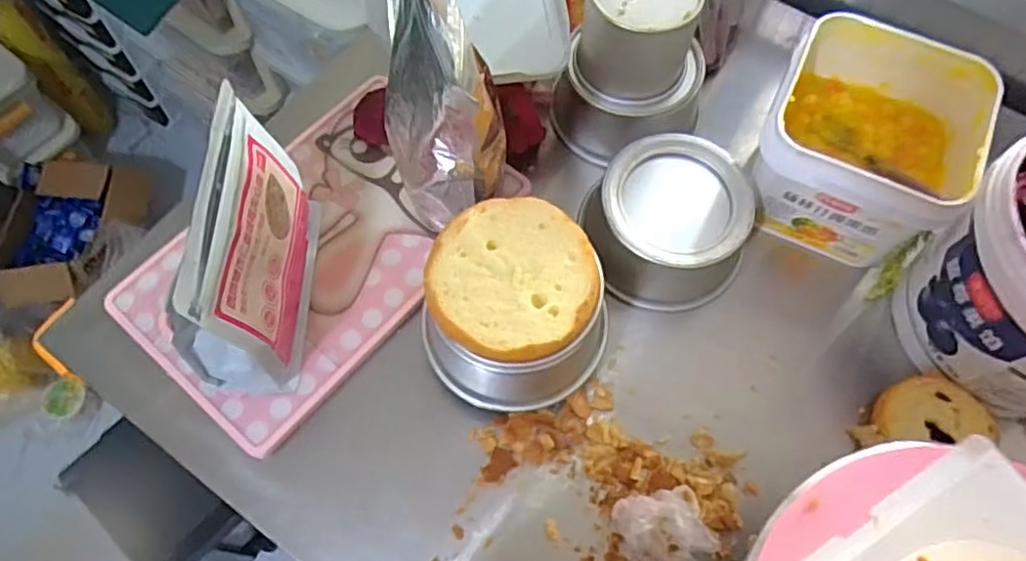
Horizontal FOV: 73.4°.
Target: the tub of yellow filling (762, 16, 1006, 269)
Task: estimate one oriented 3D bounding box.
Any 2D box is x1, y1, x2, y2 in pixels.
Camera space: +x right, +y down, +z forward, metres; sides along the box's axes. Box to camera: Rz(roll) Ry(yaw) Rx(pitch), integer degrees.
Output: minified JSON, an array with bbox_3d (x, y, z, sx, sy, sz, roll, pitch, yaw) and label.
[{"bbox_3d":[0.322,-0.124,0.642,0.173,0.124,0.171,30,68,13],"label":"tub of yellow filling"}]

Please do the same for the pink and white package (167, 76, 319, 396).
[{"bbox_3d":[-0.217,-0.027,0.566,0.065,0.172,0.195,3,65,2],"label":"pink and white package"}]

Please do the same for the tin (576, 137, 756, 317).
[{"bbox_3d":[0.147,-0.054,0.645,0.142,0.072,0.139,0,65,0],"label":"tin"}]

